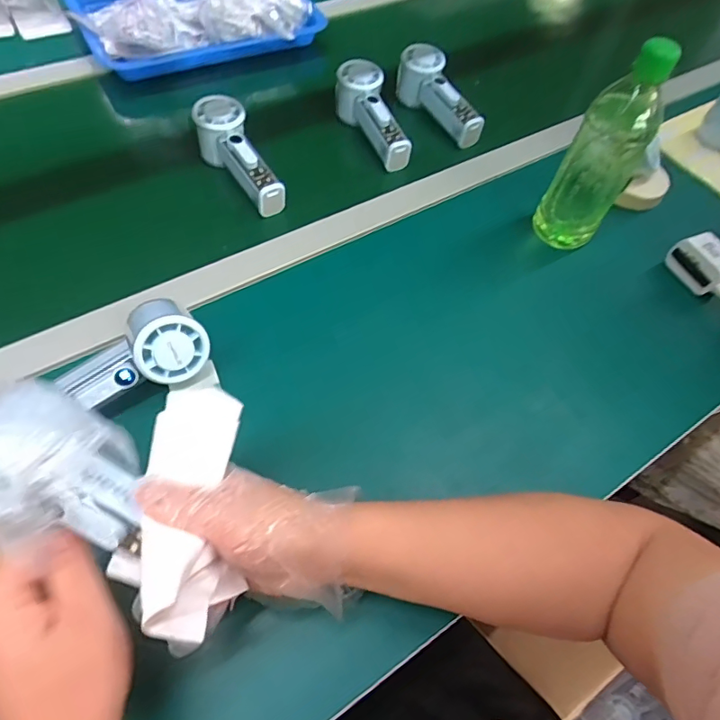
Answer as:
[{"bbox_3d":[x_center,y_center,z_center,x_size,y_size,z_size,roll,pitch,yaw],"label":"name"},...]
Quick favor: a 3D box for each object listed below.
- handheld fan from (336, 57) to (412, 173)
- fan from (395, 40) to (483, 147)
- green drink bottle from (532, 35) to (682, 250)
[{"bbox_3d":[0.017,-0.312,0.645,0.056,0.047,0.163,-22,75,-17],"label":"handheld fan"},{"bbox_3d":[0.103,-0.351,0.681,0.045,0.064,0.157,-20,61,-16],"label":"fan"},{"bbox_3d":[0.236,-0.196,0.507,0.069,0.217,0.059,30,60,15],"label":"green drink bottle"}]

